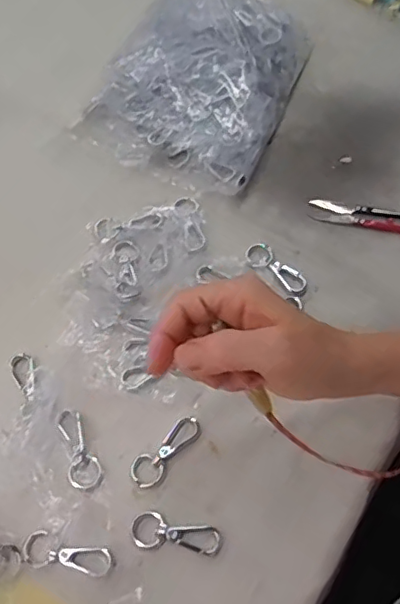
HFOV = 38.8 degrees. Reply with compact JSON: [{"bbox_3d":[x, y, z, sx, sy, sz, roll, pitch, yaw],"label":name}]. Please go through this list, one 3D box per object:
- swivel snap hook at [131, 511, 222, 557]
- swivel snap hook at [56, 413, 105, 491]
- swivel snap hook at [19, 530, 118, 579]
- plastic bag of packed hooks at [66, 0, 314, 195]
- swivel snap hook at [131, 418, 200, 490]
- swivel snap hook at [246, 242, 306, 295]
[{"bbox_3d":[-0.016,0.150,0.363,0.057,0.004,0.023,12,61,6],"label":"swivel snap hook"},{"bbox_3d":[-0.083,0.100,0.384,0.022,0.005,0.055,-23,63,-13],"label":"swivel snap hook"},{"bbox_3d":[-0.083,0.158,0.357,0.059,0.005,0.020,9,61,5],"label":"swivel snap hook"},{"bbox_3d":[-0.001,-0.217,0.546,0.170,0.053,0.232,19,62,10],"label":"plastic bag of packed hooks"},{"bbox_3d":[-0.023,0.101,0.388,0.023,0.005,0.057,35,66,18],"label":"swivel snap hook"},{"bbox_3d":[0.060,-0.026,0.457,0.024,0.008,0.056,-37,67,-19],"label":"swivel snap hook"}]

